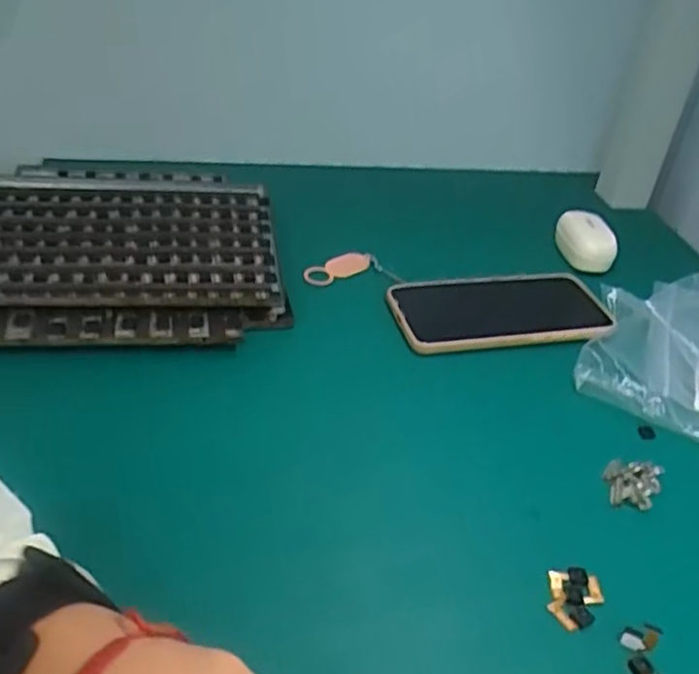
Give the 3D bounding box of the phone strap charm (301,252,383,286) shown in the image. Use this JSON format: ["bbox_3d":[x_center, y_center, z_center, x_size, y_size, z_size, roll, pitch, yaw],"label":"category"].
[{"bbox_3d":[-0.006,-0.056,0.579,0.068,0.006,0.023,-20,44,-32],"label":"phone strap charm"}]

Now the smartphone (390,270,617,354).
[{"bbox_3d":[0.116,-0.022,0.549,0.171,0.009,0.079,-3,37,-14],"label":"smartphone"}]

